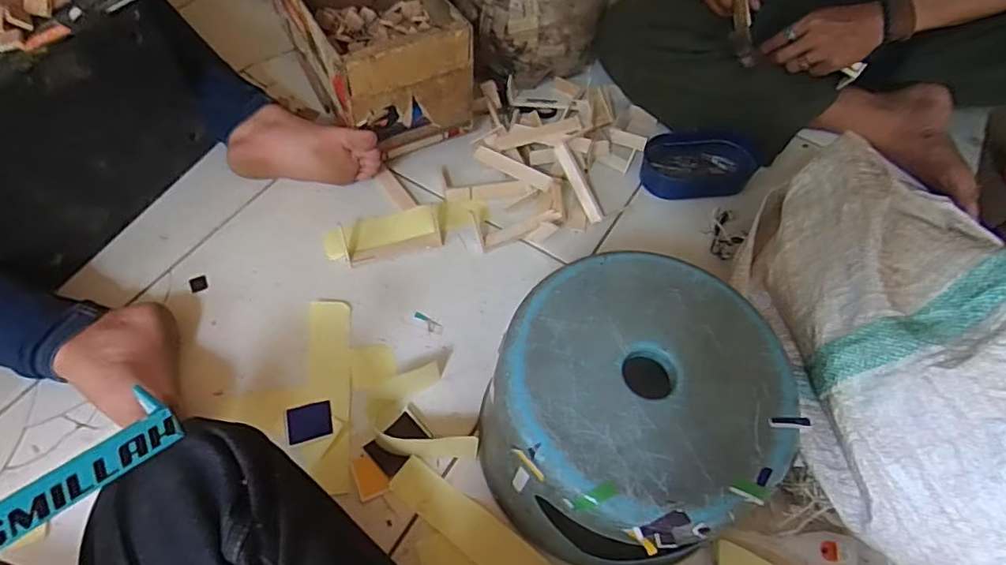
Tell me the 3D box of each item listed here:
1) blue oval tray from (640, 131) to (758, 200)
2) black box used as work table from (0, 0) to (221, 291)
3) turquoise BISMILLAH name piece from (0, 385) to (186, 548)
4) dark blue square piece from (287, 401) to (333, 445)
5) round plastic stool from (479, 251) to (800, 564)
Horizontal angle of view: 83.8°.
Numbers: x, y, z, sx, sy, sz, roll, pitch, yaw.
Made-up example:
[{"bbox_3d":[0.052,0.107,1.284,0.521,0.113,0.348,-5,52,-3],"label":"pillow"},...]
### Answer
[{"bbox_3d":[0.266,-0.159,0.760,0.158,0.037,0.091,1,58,-2],"label":"blue oval tray"},{"bbox_3d":[-0.533,-0.187,0.613,0.253,0.202,0.272,24,60,12],"label":"black box used as work table"},{"bbox_3d":[-0.215,0.096,0.269,0.024,0.019,0.109,37,48,19],"label":"turquoise BISMILLAH name piece"},{"bbox_3d":[-0.192,0.139,0.558,0.042,0.004,0.038,-11,59,-10],"label":"dark blue square piece"},{"bbox_3d":[0.103,0.118,0.492,0.228,0.164,0.222,1,58,-2],"label":"round plastic stool"}]

